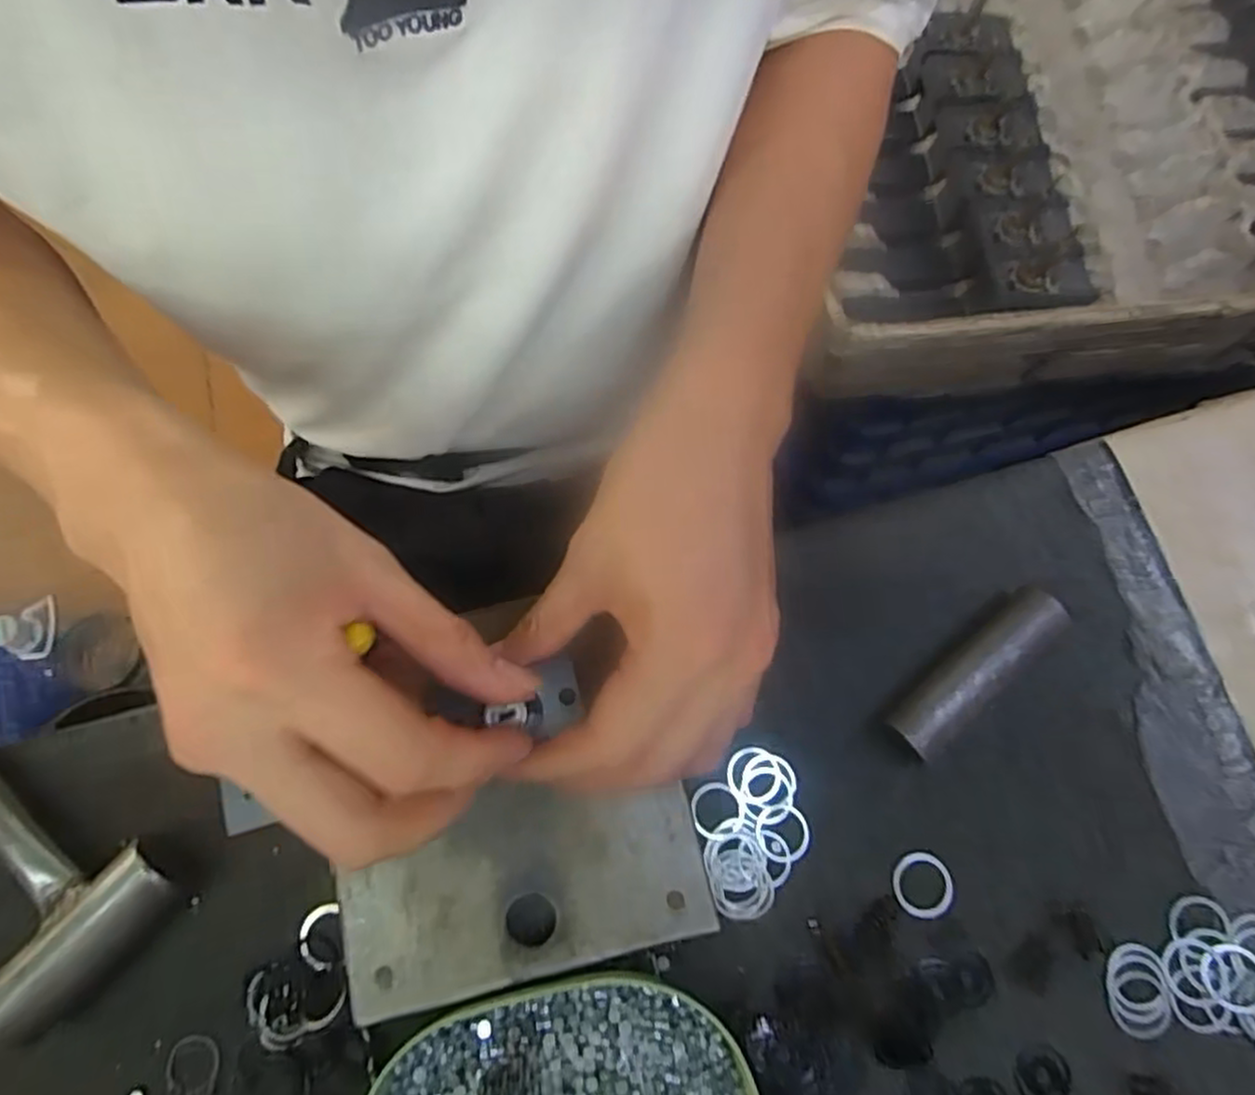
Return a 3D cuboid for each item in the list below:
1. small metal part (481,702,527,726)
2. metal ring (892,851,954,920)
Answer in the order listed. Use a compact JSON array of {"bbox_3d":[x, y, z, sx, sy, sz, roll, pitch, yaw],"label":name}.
[{"bbox_3d":[-0.043,0.059,0.256,0.015,0.005,0.007,-3,76,2],"label":"small metal part"},{"bbox_3d":[0.128,0.146,0.314,0.026,0.004,0.026,0,76,0],"label":"metal ring"}]

